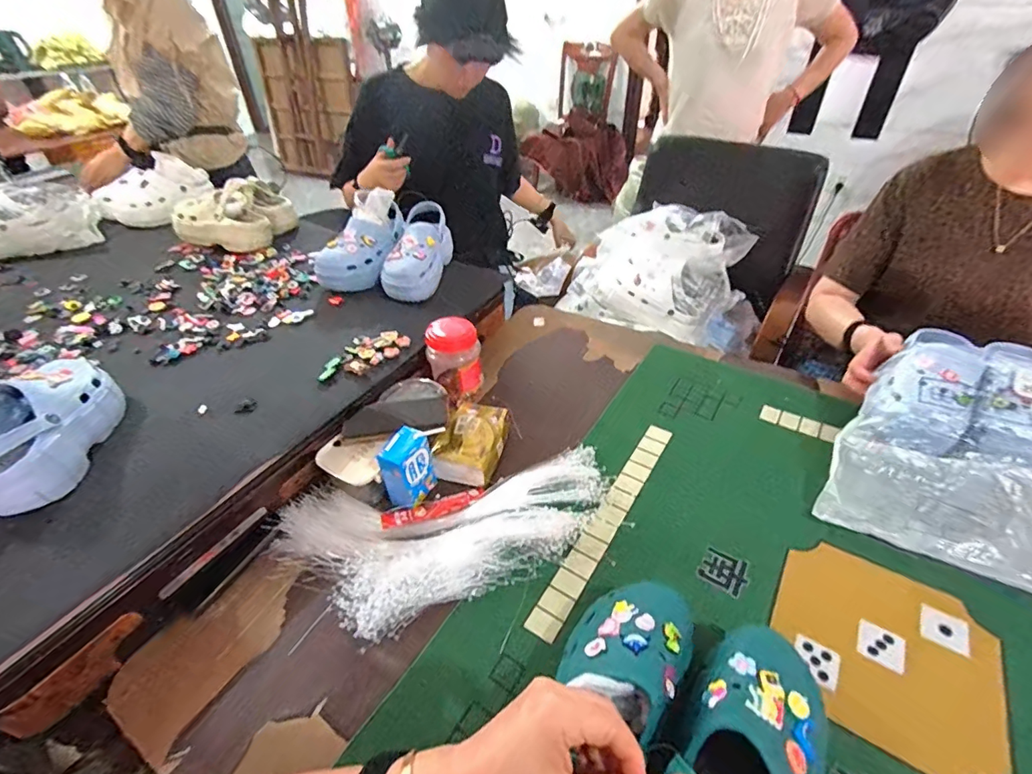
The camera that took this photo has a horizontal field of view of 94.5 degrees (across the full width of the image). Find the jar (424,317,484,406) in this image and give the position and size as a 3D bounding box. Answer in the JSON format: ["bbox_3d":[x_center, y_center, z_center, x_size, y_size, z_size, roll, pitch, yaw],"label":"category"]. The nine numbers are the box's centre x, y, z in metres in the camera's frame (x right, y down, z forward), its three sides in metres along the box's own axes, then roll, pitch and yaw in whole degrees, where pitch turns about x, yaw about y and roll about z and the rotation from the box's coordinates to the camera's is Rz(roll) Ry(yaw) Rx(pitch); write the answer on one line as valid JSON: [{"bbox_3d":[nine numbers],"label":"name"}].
[{"bbox_3d":[-0.110,-0.049,0.865,0.085,0.132,0.084,-1,40,1],"label":"jar"}]

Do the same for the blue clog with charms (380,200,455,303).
[{"bbox_3d":[-0.208,-0.283,1.021,0.107,0.113,0.237,10,55,13],"label":"blue clog with charms"}]

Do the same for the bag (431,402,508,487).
[{"bbox_3d":[-0.069,0.085,0.761,0.096,0.052,0.141,12,42,15],"label":"bag"}]

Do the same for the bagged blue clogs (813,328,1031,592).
[{"bbox_3d":[0.620,0.080,0.666,0.266,0.162,0.327,22,46,26],"label":"bagged blue clogs"}]

